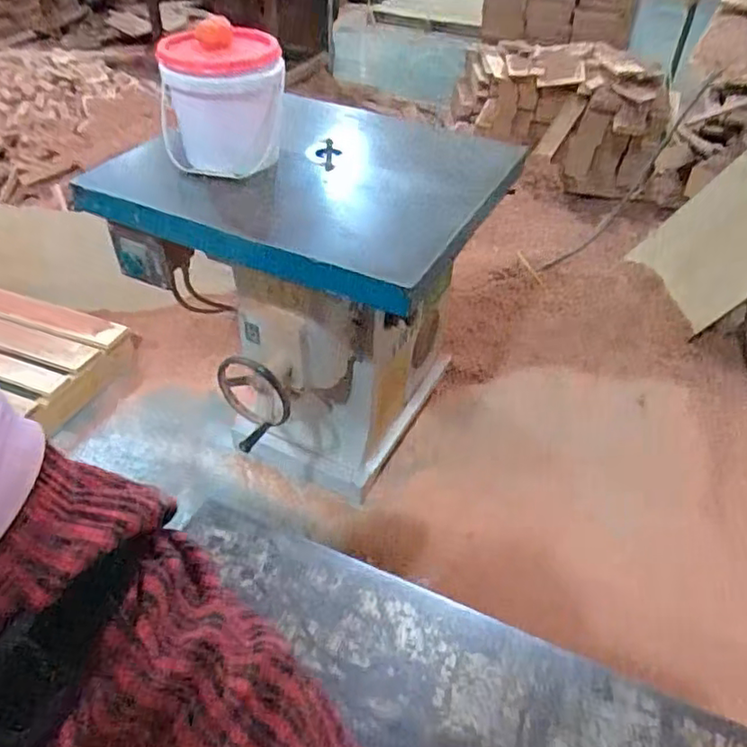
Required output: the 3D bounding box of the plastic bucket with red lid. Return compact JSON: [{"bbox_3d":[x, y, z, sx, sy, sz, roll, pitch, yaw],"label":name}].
[{"bbox_3d":[-0.264,-0.484,1.099,0.204,0.198,0.187,2,41,-1],"label":"plastic bucket with red lid"}]

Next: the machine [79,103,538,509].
[{"bbox_3d":[-0.092,-0.134,1.444,0.630,0.798,0.668,19,44,17],"label":"machine"}]

